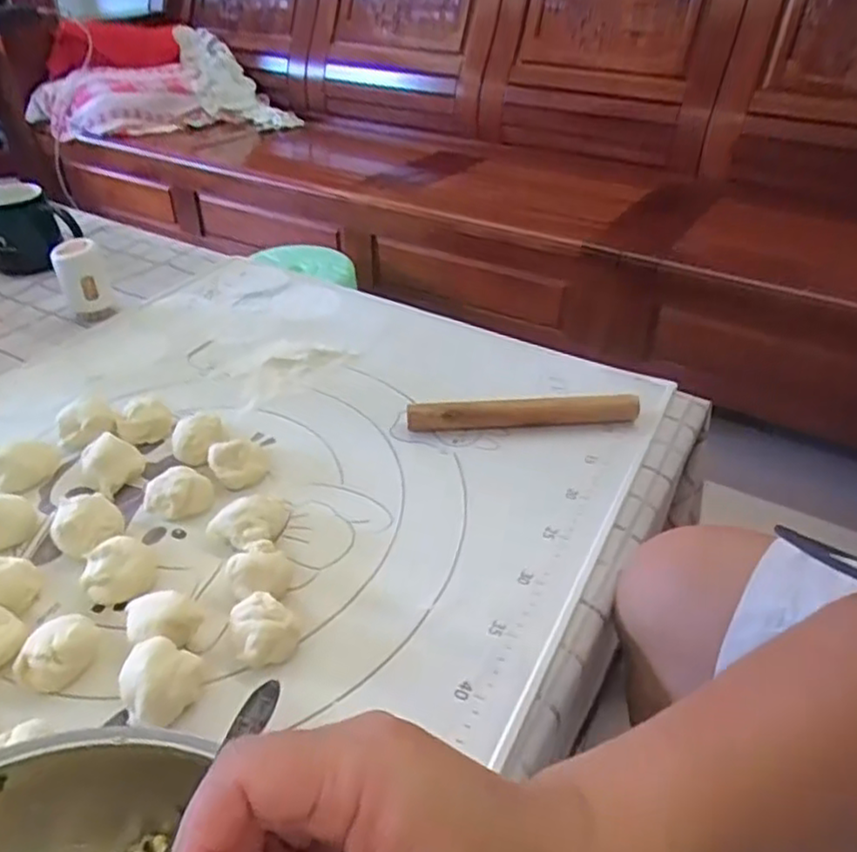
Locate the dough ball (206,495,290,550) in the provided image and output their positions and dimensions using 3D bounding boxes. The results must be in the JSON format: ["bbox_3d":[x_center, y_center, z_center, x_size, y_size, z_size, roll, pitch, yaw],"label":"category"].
[{"bbox_3d":[-0.132,0.073,0.516,0.060,0.026,0.042,-17,41,-22],"label":"dough ball"}]

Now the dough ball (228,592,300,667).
[{"bbox_3d":[-0.104,0.130,0.438,0.037,0.025,0.040,0,37,0],"label":"dough ball"}]

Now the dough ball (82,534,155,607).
[{"bbox_3d":[-0.214,0.098,0.476,0.041,0.034,0.045,0,37,0],"label":"dough ball"}]

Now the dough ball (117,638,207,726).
[{"bbox_3d":[-0.157,0.149,0.405,0.043,0.032,0.047,0,37,0],"label":"dough ball"}]

